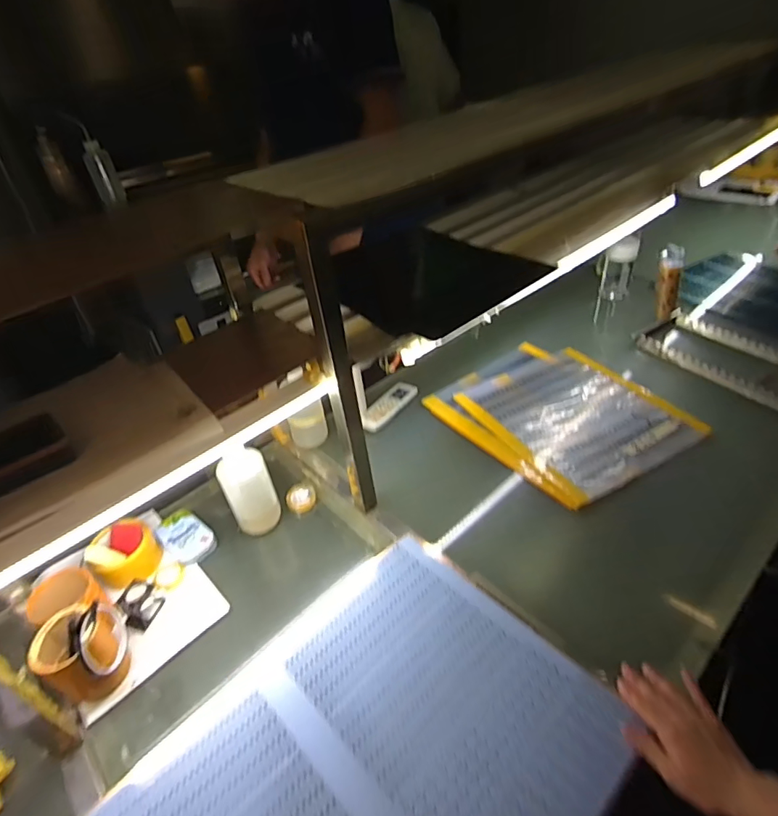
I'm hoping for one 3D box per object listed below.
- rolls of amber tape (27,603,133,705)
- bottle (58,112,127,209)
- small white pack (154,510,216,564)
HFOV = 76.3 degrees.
[{"bbox_3d":[-0.409,0.328,0.662,0.086,0.111,0.087,-12,38,-6],"label":"rolls of amber tape"},{"bbox_3d":[-0.897,-0.760,1.530,0.071,0.257,0.084,-16,39,-10],"label":"bottle"},{"bbox_3d":[-0.348,0.219,0.846,0.121,0.022,0.067,25,48,34],"label":"small white pack"}]

